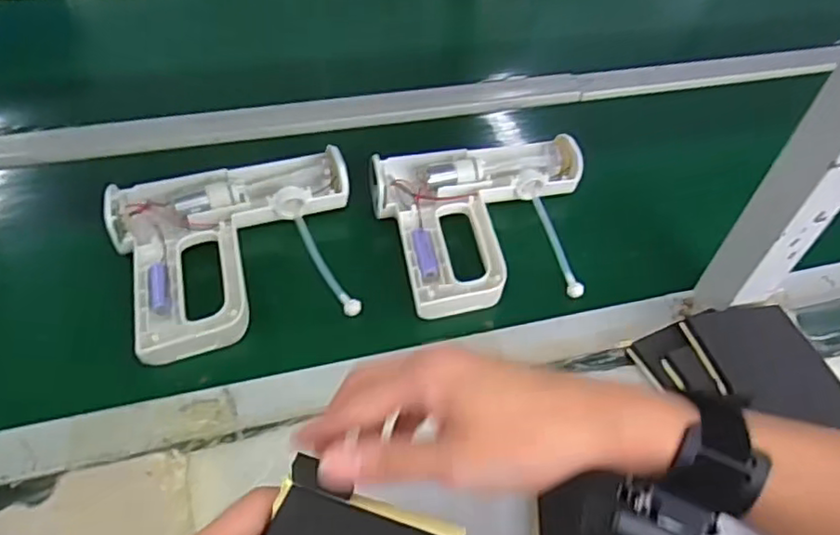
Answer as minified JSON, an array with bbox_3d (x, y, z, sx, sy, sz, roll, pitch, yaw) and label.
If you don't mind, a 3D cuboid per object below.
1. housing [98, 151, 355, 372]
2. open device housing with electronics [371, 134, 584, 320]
[{"bbox_3d":[-0.156,-0.027,0.567,0.208,0.045,0.186,-17,53,-18],"label":"housing"},{"bbox_3d":[0.075,-0.052,0.614,0.224,0.039,0.196,-12,52,-14],"label":"open device housing with electronics"}]

